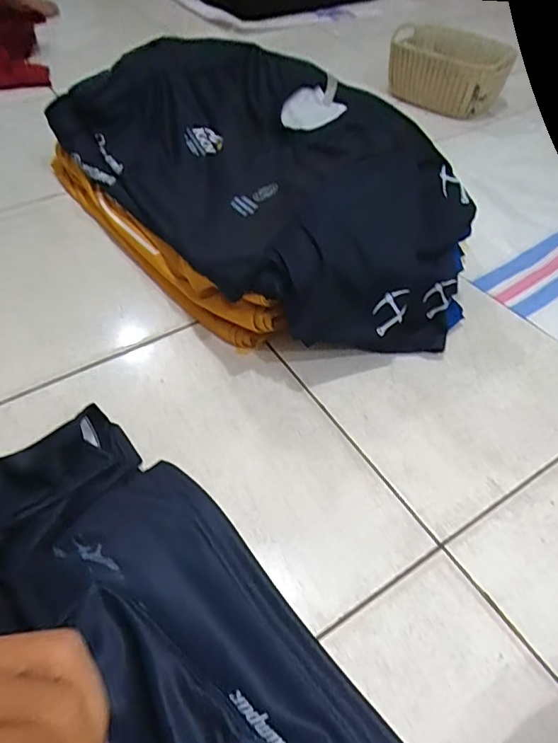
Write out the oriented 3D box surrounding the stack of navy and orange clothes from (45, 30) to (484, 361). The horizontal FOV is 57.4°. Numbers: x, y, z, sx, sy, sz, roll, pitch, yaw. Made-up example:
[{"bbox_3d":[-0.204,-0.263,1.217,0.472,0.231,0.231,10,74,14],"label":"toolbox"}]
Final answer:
[{"bbox_3d":[-0.015,-0.237,0.671,0.298,0.232,0.517,-35,59,-25],"label":"stack of navy and orange clothes"}]

